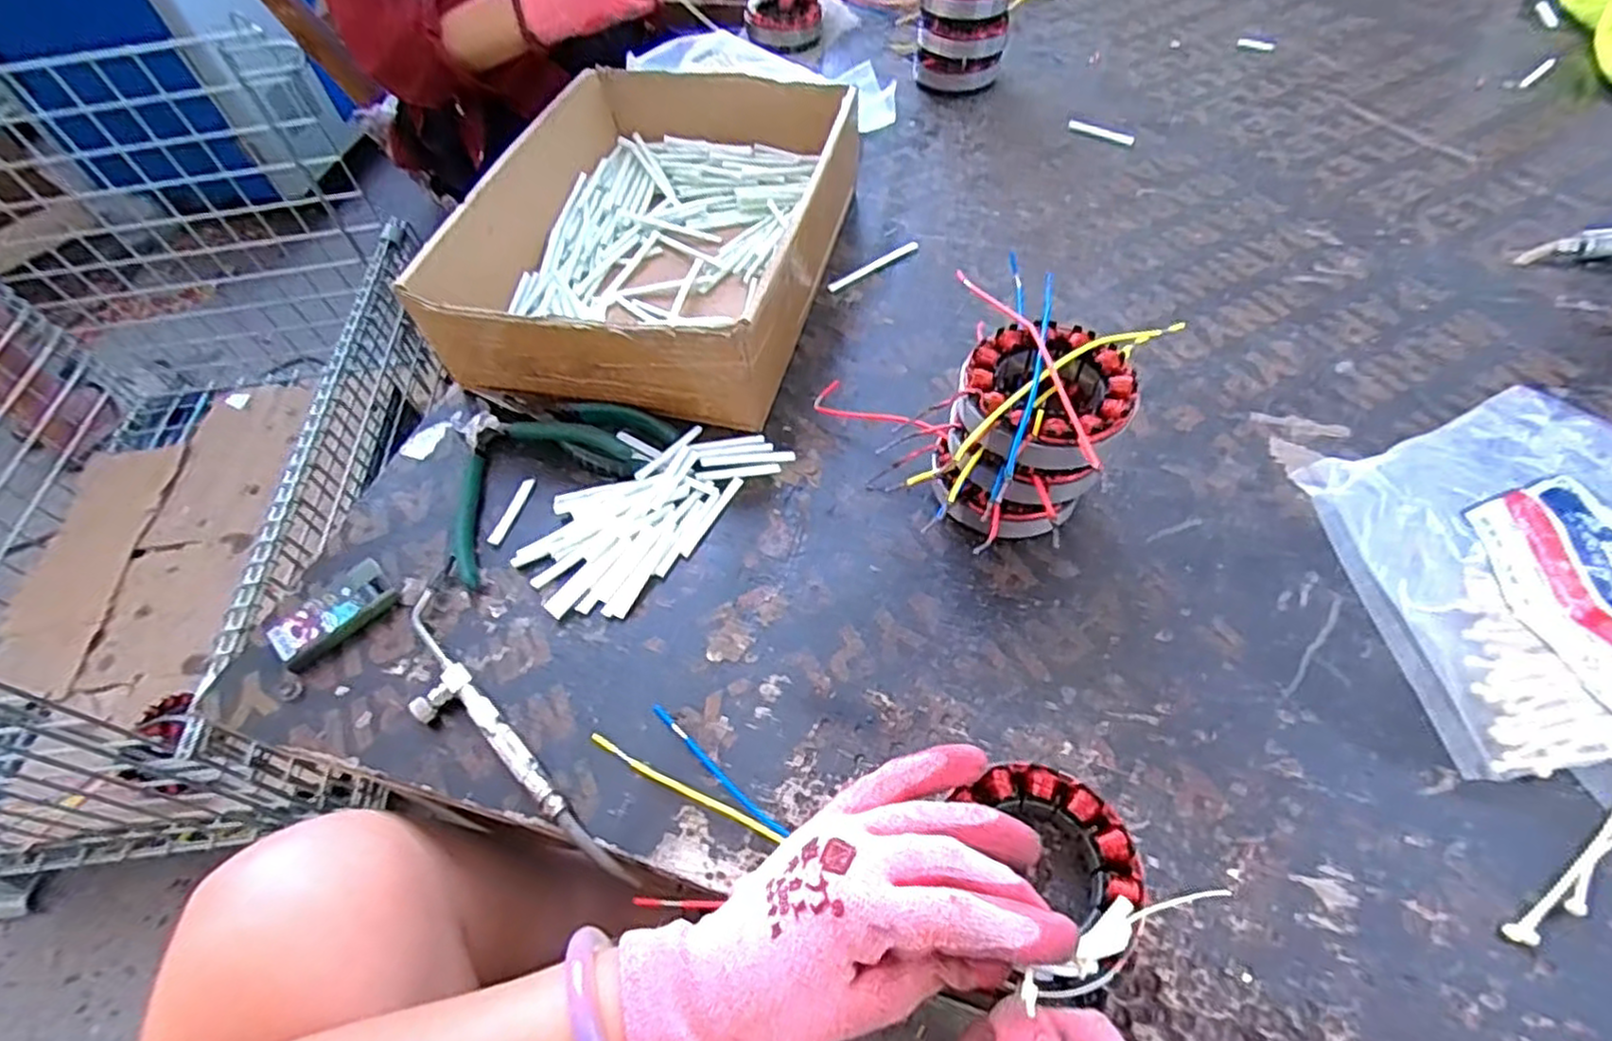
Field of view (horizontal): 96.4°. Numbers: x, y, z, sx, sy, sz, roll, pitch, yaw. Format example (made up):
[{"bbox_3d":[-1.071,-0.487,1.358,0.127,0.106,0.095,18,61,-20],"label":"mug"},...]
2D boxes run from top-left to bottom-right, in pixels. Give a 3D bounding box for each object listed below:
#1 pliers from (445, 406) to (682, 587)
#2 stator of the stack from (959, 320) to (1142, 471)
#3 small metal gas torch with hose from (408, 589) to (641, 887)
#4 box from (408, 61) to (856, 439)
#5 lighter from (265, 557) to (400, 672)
[{"bbox_3d":[-0.177,-0.042,0.474,0.156,0.014,0.109,-37,60,-19],"label":"pliers"},{"bbox_3d":[0.123,-0.065,0.369,0.083,0.025,0.097,11,57,13],"label":"stator of the stack"},{"bbox_3d":[-0.166,0.114,0.370,0.035,0.013,0.206,-40,61,-21],"label":"small metal gas torch with hose"},{"bbox_3d":[-0.103,-0.229,0.562,0.241,0.093,0.342,11,57,12],"label":"box"},{"bbox_3d":[-0.275,0.054,0.421,0.036,0.015,0.066,37,66,27],"label":"lighter"}]

